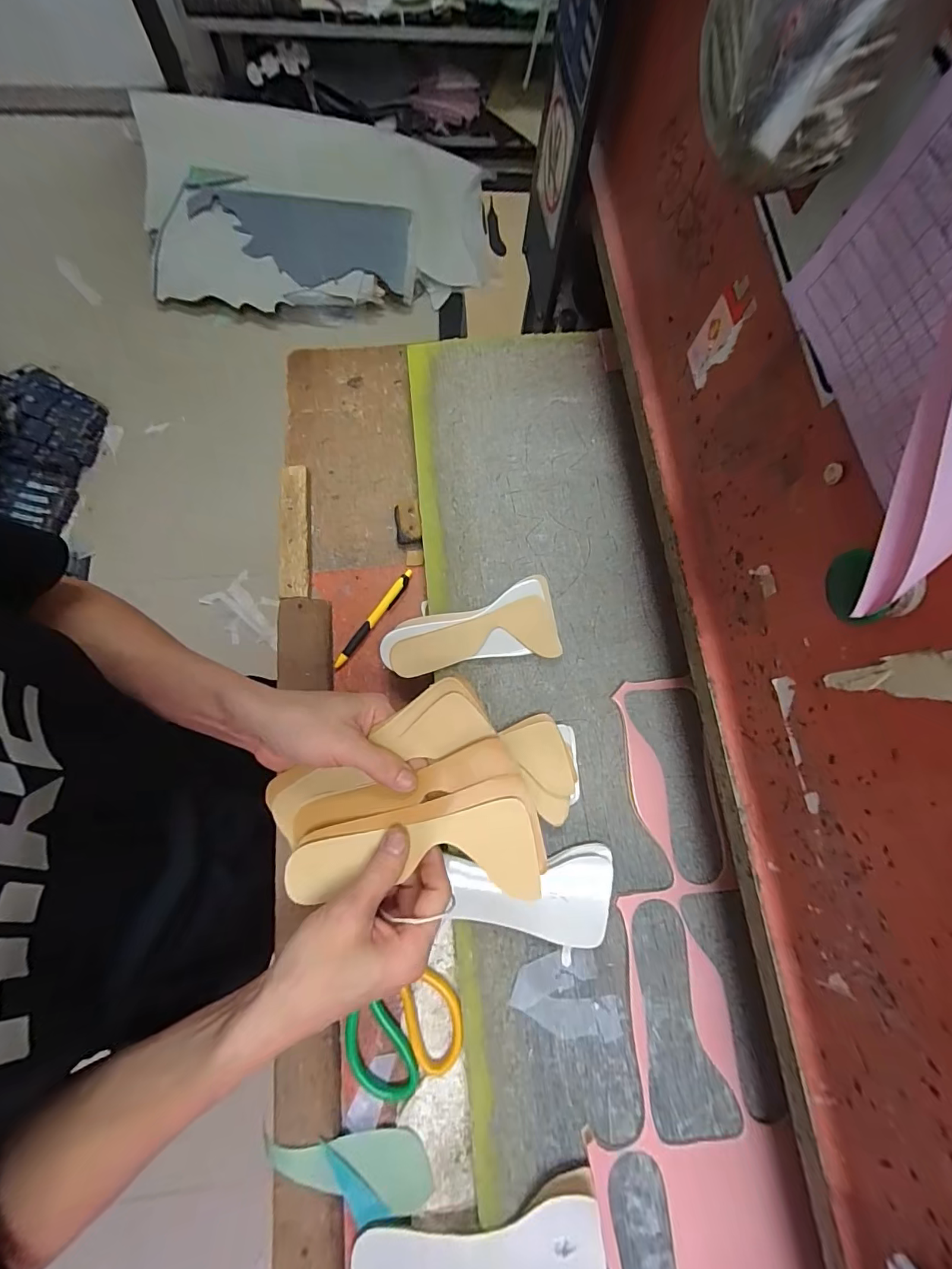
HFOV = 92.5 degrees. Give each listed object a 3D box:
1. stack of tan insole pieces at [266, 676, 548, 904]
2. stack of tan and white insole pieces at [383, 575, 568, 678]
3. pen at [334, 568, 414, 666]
[{"bbox_3d":[-0.049,0.141,0.336,0.175,0.035,0.152,-29,79,-7],"label":"stack of tan insole pieces"},{"bbox_3d":[-0.007,-0.008,0.483,0.181,0.020,0.088,-8,77,-3],"label":"stack of tan and white insole pieces"},{"bbox_3d":[-0.113,-0.018,0.509,0.014,0.011,0.132,36,79,7],"label":"pen"}]

